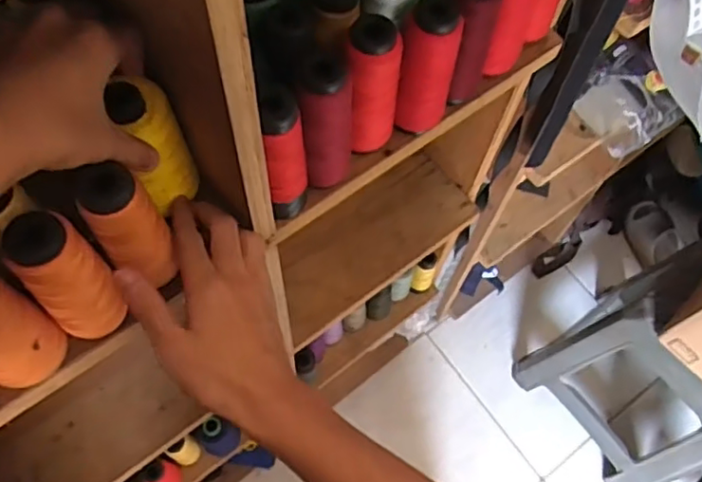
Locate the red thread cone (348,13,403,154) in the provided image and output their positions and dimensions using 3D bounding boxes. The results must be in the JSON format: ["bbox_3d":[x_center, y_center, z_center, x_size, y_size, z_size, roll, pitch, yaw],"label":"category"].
[{"bbox_3d":[0.016,-0.105,0.443,0.038,0.107,0.040,8,64,0],"label":"red thread cone"}]

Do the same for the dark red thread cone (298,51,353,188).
[{"bbox_3d":[-0.016,-0.079,0.428,0.036,0.109,0.038,2,64,-3],"label":"dark red thread cone"}]

